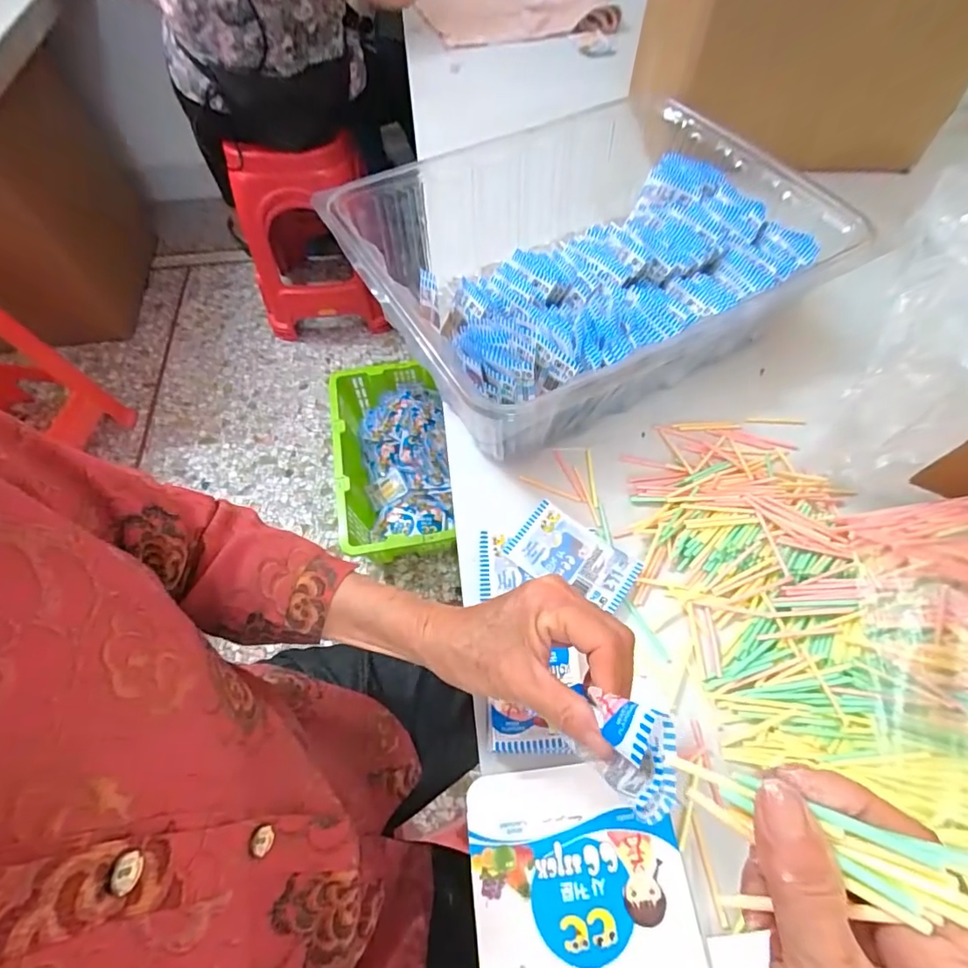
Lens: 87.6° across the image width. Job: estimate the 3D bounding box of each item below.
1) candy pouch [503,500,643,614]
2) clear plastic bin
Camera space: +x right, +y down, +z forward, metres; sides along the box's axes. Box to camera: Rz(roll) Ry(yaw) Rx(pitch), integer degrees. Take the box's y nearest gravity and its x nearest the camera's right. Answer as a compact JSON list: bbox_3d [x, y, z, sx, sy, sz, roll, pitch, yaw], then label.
[{"bbox_3d":[0.078,0.064,0.437,0.102,0.012,0.068,32,65,17],"label":"candy pouch"},{"bbox_3d":[0.094,-0.238,0.545,0.434,0.135,0.368,-27,64,-14],"label":"clear plastic bin"}]

